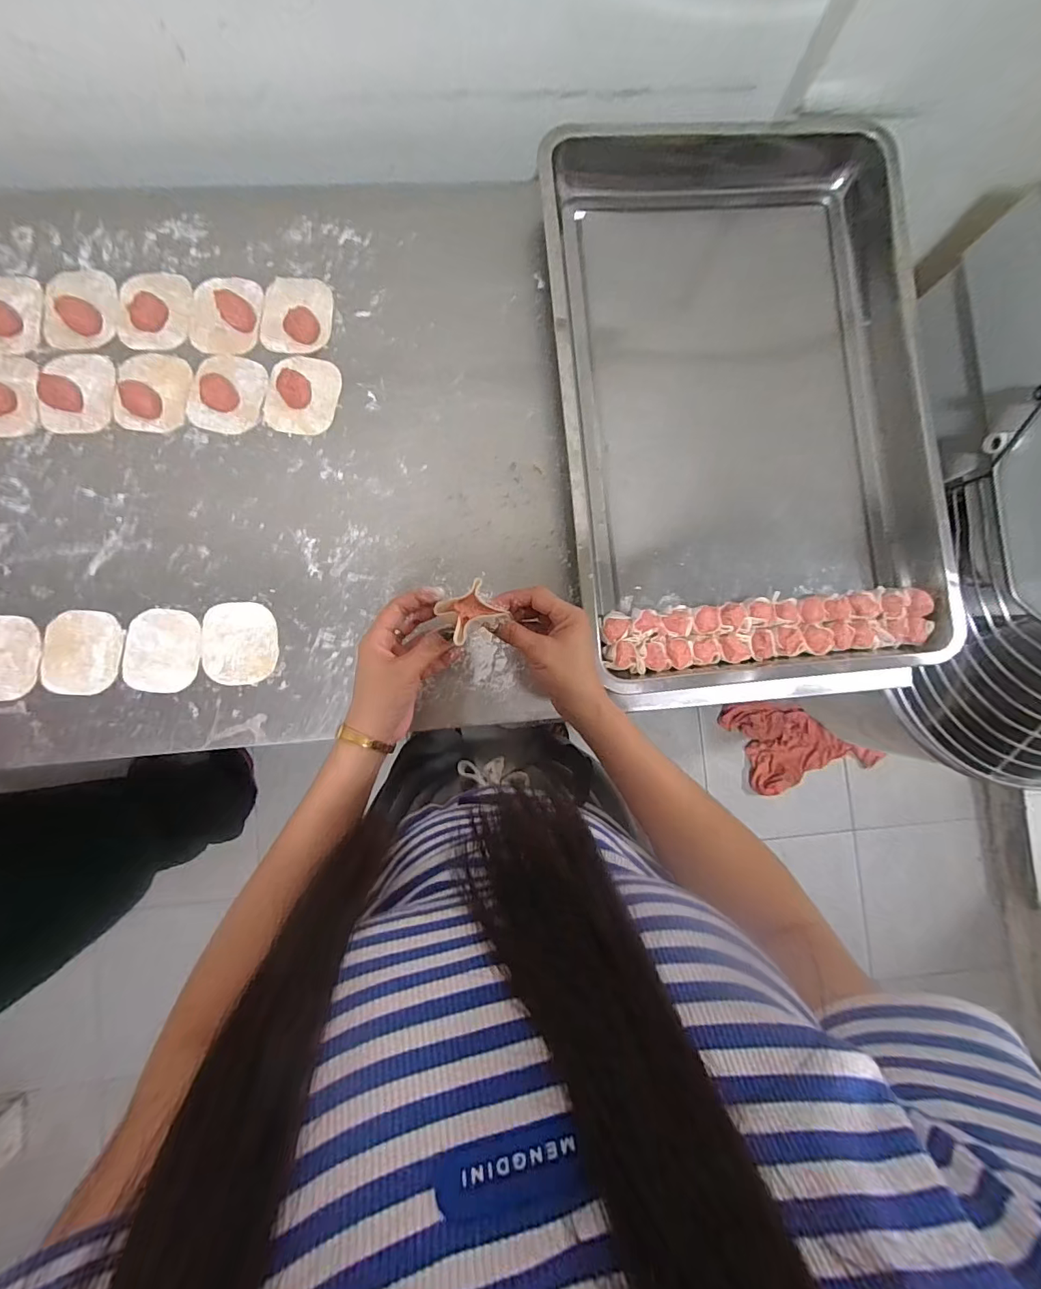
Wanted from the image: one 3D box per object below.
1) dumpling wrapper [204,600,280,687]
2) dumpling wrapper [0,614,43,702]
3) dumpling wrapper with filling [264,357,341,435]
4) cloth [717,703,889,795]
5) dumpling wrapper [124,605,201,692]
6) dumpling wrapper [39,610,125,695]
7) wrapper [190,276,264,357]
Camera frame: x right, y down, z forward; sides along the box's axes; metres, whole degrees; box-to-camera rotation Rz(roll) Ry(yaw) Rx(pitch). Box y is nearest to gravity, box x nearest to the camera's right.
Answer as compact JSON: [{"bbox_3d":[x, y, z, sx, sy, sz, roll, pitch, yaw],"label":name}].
[{"bbox_3d":[-0.288,-0.001,0.498,0.073,0.004,0.083,2,87,-4],"label":"dumpling wrapper"},{"bbox_3d":[-0.519,0.013,0.485,0.070,0.004,0.084,0,84,-6],"label":"dumpling wrapper"},{"bbox_3d":[-0.233,-0.267,0.512,0.071,0.020,0.084,12,86,-4],"label":"dumpling wrapper with filling"},{"bbox_3d":[0.783,0.257,1.358,0.399,0.036,0.260,-14,88,-5],"label":"cloth"},{"bbox_3d":[-0.366,0.007,0.496,0.071,0.004,0.083,7,86,-4],"label":"dumpling wrapper"},{"bbox_3d":[-0.444,0.008,0.491,0.075,0.004,0.083,6,86,-3],"label":"dumpling wrapper"},{"bbox_3d":[-0.316,-0.356,0.515,0.072,0.017,0.088,1,87,-4],"label":"wrapper"}]

